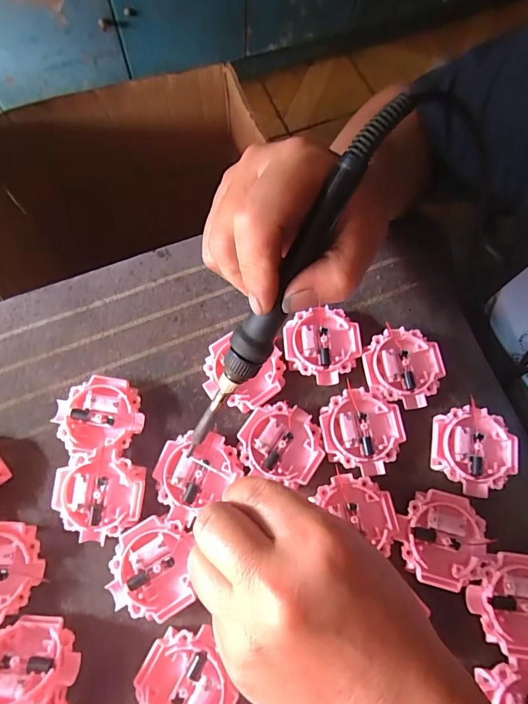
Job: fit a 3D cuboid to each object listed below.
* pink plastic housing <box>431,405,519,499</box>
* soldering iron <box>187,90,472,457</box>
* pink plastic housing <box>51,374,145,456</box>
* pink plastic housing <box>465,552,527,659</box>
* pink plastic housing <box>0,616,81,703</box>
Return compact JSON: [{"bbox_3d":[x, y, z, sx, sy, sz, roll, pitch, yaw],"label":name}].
[{"bbox_3d":[0.135,0.063,0.265,0.051,0.009,0.054,13,72,2],"label":"pink plastic housing"},{"bbox_3d":[0.011,-0.024,0.203,0.027,0.015,0.212,35,113,9],"label":"soldering iron"},{"bbox_3d":[-0.106,0.041,0.270,0.052,0.015,0.046,-10,73,-5],"label":"pink plastic housing"},{"bbox_3d":[0.148,0.145,0.238,0.051,0.009,0.048,1,72,-2],"label":"pink plastic housing"},{"bbox_3d":[-0.126,0.164,0.213,0.052,0.049,0.012,-10,114,-35],"label":"pink plastic housing"}]

